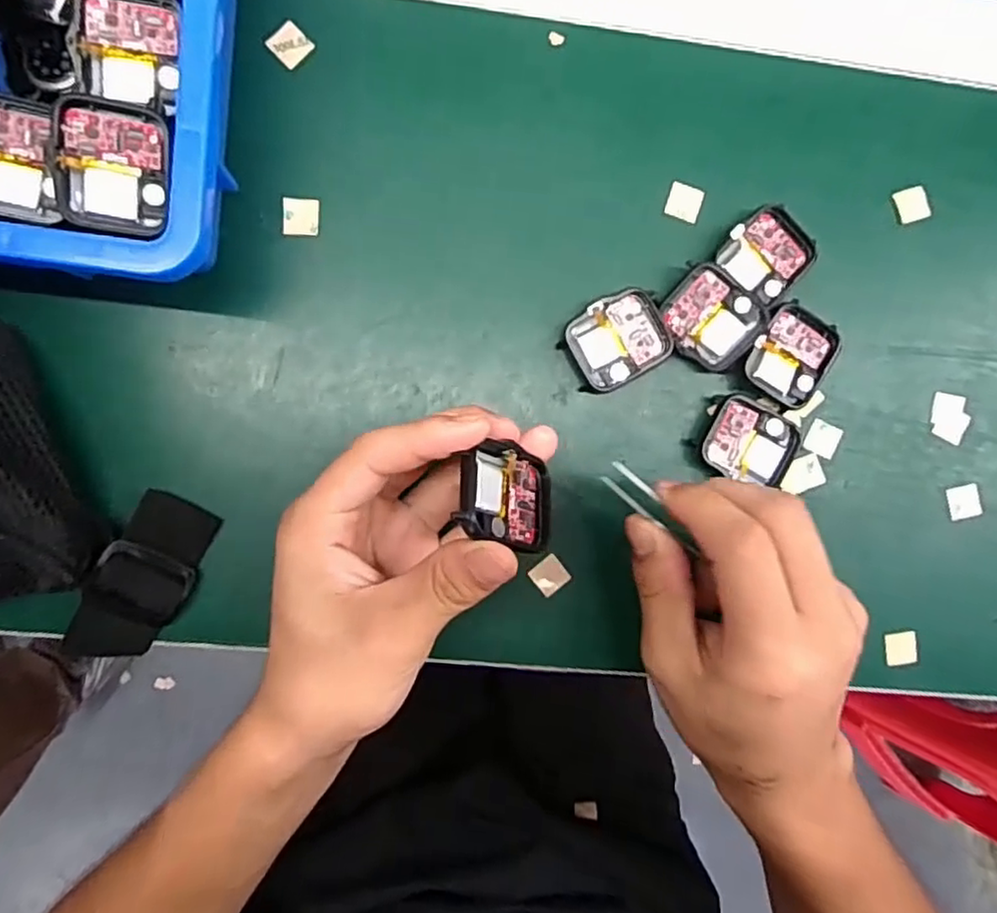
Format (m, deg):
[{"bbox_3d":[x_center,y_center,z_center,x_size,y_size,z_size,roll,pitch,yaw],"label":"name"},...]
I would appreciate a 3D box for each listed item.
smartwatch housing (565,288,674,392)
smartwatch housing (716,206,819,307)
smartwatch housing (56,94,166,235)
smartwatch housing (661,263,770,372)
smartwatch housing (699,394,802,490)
[{"bbox_3d":[0.055,-0.054,0.302,0.042,0.012,0.037,-31,93,-4],"label":"smartwatch housing"},{"bbox_3d":[0.124,-0.095,0.307,0.037,0.015,0.038,43,87,-4],"label":"smartwatch housing"},{"bbox_3d":[-0.136,-0.102,0.233,0.035,0.005,0.043,0,115,-16],"label":"smartwatch housing"},{"bbox_3d":[0.098,-0.063,0.300,0.043,0.010,0.038,32,88,-5],"label":"smartwatch housing"},{"bbox_3d":[0.119,-0.006,0.309,0.042,0.011,0.037,24,89,-5],"label":"smartwatch housing"}]

